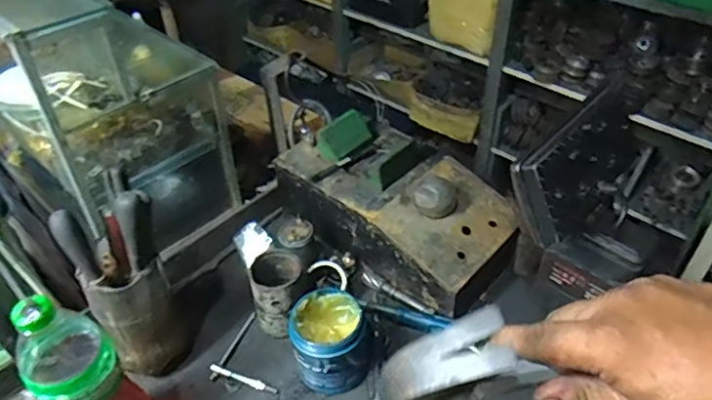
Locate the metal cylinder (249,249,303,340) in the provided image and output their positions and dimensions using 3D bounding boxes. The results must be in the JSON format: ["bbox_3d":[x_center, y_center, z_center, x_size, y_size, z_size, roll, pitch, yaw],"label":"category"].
[{"bbox_3d":[-0.103,0.126,0.748,0.070,0.099,0.081,-5,42,-4],"label":"metal cylinder"}]

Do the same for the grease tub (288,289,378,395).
[{"bbox_3d":[-0.027,0.173,0.690,0.097,0.087,0.095,-1,42,1],"label":"grease tub"}]

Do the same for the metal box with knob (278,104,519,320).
[{"bbox_3d":[0.058,-0.003,0.837,0.341,0.133,0.182,30,51,30],"label":"metal box with knob"}]

